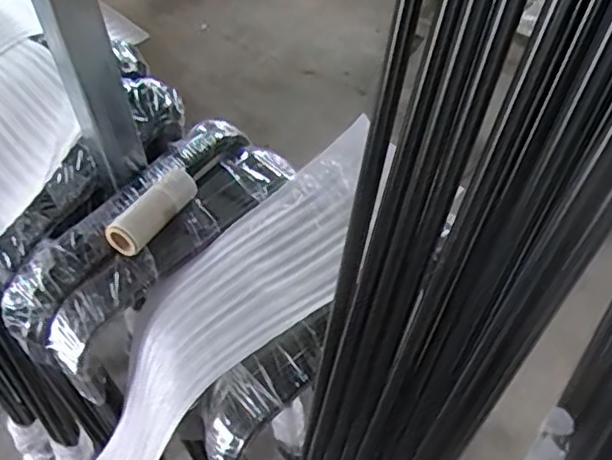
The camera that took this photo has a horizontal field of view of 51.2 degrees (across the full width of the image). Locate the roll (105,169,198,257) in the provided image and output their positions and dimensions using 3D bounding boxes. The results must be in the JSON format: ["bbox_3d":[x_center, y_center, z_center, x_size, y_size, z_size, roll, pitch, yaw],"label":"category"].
[{"bbox_3d":[-0.157,-0.018,0.656,0.030,0.043,0.105,27,54,20],"label":"roll"}]

